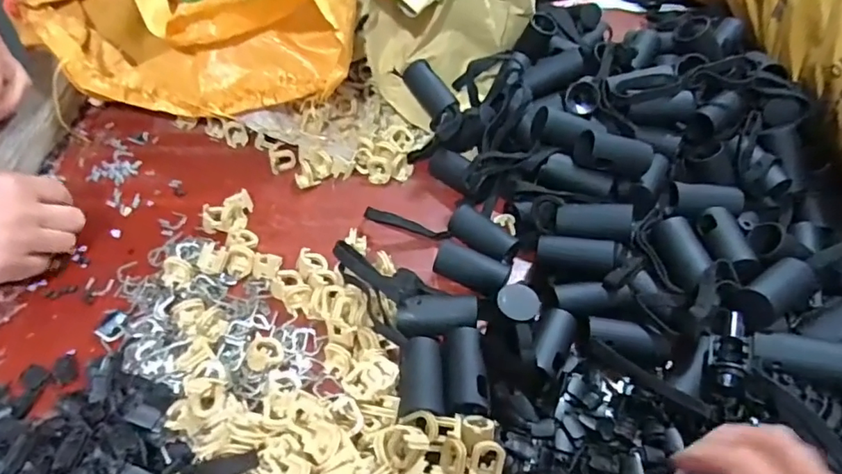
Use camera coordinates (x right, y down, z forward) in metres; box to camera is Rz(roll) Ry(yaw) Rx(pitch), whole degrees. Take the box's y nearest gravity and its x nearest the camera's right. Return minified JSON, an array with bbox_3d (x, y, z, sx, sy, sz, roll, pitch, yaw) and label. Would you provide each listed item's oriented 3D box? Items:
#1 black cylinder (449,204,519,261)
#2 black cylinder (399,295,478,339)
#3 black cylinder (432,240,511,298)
[{"bbox_3d":[0.052,0.000,0.473,0.061,0.029,0.027,32,56,21],"label":"black cylinder"},{"bbox_3d":[0.012,0.063,0.414,0.060,0.026,0.031,-5,51,-7],"label":"black cylinder"},{"bbox_3d":[0.041,0.029,0.450,0.060,0.027,0.034,24,54,16],"label":"black cylinder"}]

